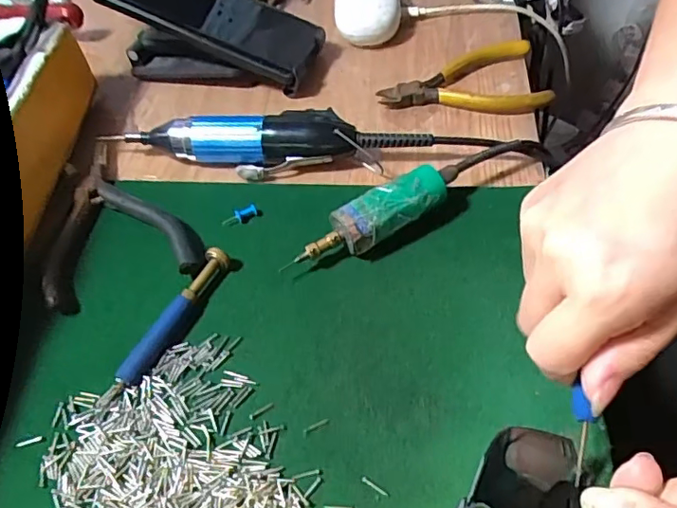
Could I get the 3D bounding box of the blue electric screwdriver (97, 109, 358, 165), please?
[{"bbox_3d":[-0.072,-0.075,0.376,0.167,0.030,0.028,0,50,7],"label":"blue electric screwdriver"}]

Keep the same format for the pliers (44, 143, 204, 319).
[{"bbox_3d":[-0.138,-0.029,0.356,0.087,0.013,0.142,-17,50,-8],"label":"pliers"}]

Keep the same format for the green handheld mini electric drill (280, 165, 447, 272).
[{"bbox_3d":[0.017,-0.016,0.314,0.094,0.033,0.023,-24,51,-13],"label":"green handheld mini electric drill"}]

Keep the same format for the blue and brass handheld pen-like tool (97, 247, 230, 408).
[{"bbox_3d":[-0.090,0.036,0.294,0.011,0.013,0.098,19,55,21],"label":"blue and brass handheld pen-like tool"}]

